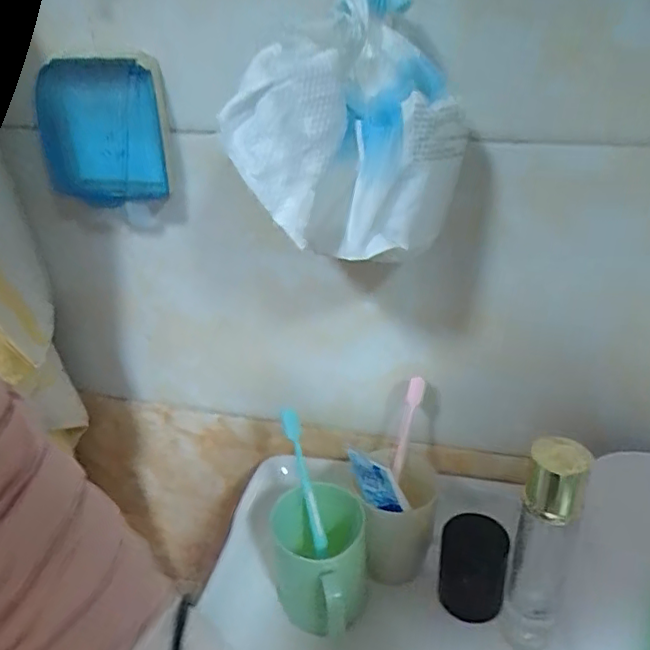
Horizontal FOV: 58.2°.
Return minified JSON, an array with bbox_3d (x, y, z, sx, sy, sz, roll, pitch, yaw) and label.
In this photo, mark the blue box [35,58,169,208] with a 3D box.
[{"bbox_3d":[-0.186,-0.158,0.490,0.111,0.113,0.029,6,30,16],"label":"blue box"}]

